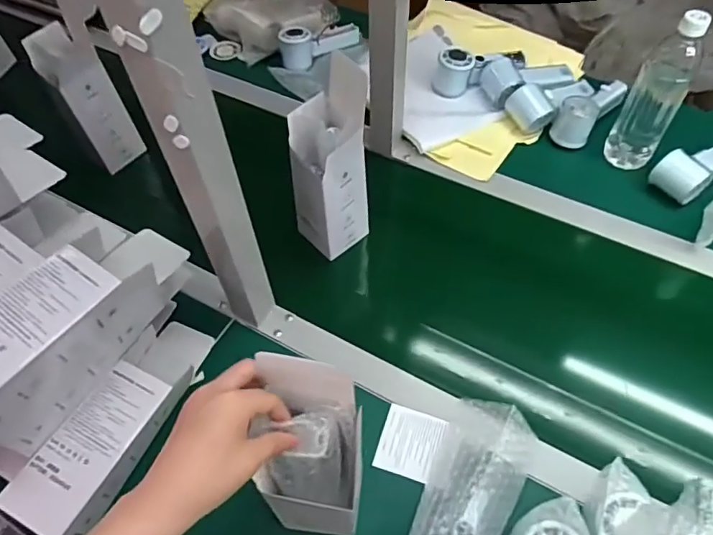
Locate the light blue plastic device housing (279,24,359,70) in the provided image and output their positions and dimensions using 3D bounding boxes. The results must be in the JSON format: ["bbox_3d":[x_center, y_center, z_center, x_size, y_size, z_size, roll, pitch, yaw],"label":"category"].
[{"bbox_3d":[-0.058,-0.408,0.940,0.065,0.058,0.175,39,53,25],"label":"light blue plastic device housing"}]

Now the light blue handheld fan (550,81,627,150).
[{"bbox_3d":[0.367,-0.245,0.813,0.146,0.051,0.055,-37,62,-20],"label":"light blue handheld fan"}]

